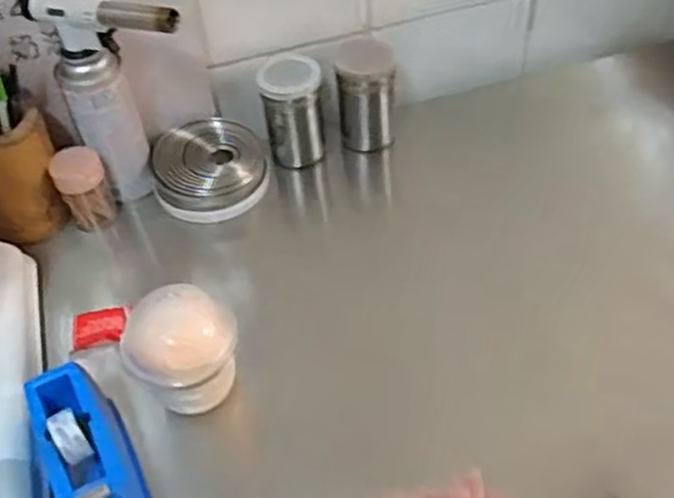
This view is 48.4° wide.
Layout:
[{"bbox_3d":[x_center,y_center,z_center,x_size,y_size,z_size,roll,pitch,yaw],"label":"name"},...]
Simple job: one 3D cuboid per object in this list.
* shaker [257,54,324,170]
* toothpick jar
[{"bbox_3d":[-0.048,-0.152,0.827,0.067,0.117,0.056,-5,47,0],"label":"shaker"},{"bbox_3d":[-0.262,-0.062,0.781,0.049,0.084,0.049,-2,48,3],"label":"toothpick jar"}]

